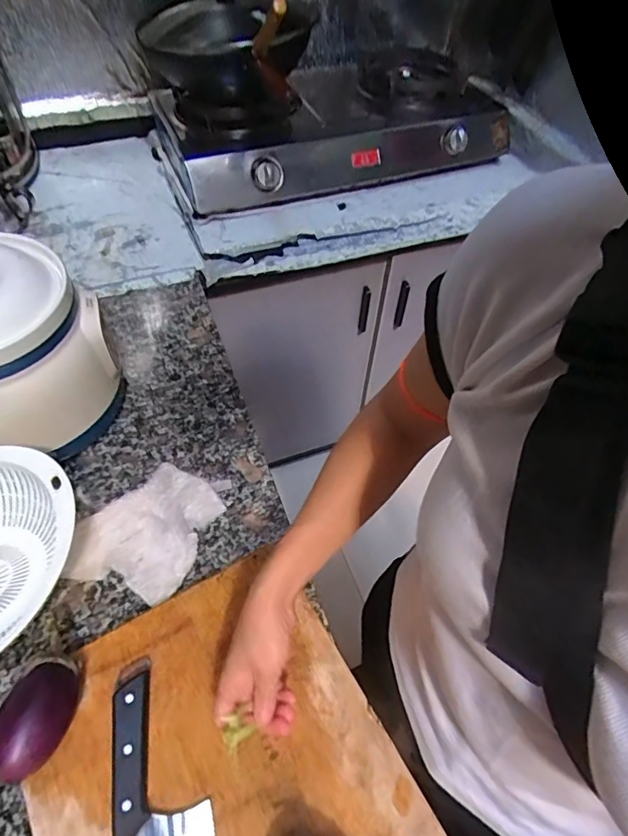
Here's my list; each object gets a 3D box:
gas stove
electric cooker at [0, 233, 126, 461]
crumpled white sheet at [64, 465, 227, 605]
[{"bbox_3d":[0.020,-0.654,1.107,0.688,0.149,0.437,-18,56,-15],"label":"gas stove"},{"bbox_3d":[-0.368,-0.070,0.603,0.194,0.232,0.213,1,54,-1],"label":"electric cooker"},{"bbox_3d":[-0.192,0.122,0.592,0.129,0.031,0.161,18,55,11],"label":"crumpled white sheet"}]

